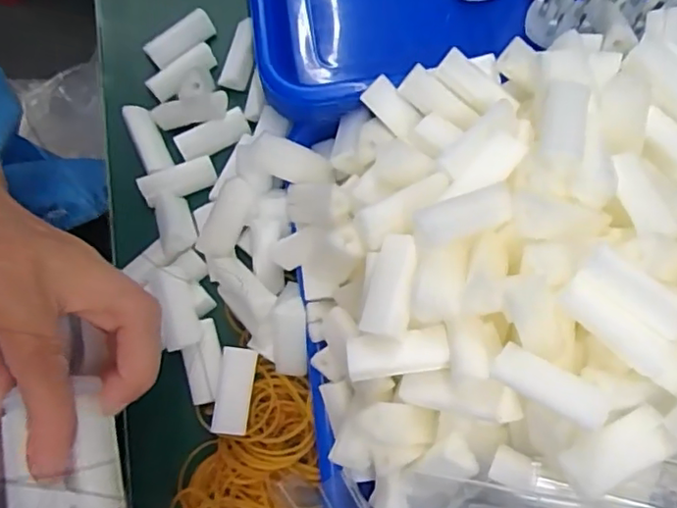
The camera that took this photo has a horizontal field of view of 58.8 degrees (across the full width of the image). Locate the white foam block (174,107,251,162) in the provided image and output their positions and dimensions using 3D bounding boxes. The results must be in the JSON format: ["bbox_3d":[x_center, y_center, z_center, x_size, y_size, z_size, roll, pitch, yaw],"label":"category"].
[{"bbox_3d":[-0.078,-0.074,0.375,0.046,0.016,0.014,-23,78,-7],"label":"white foam block"}]

